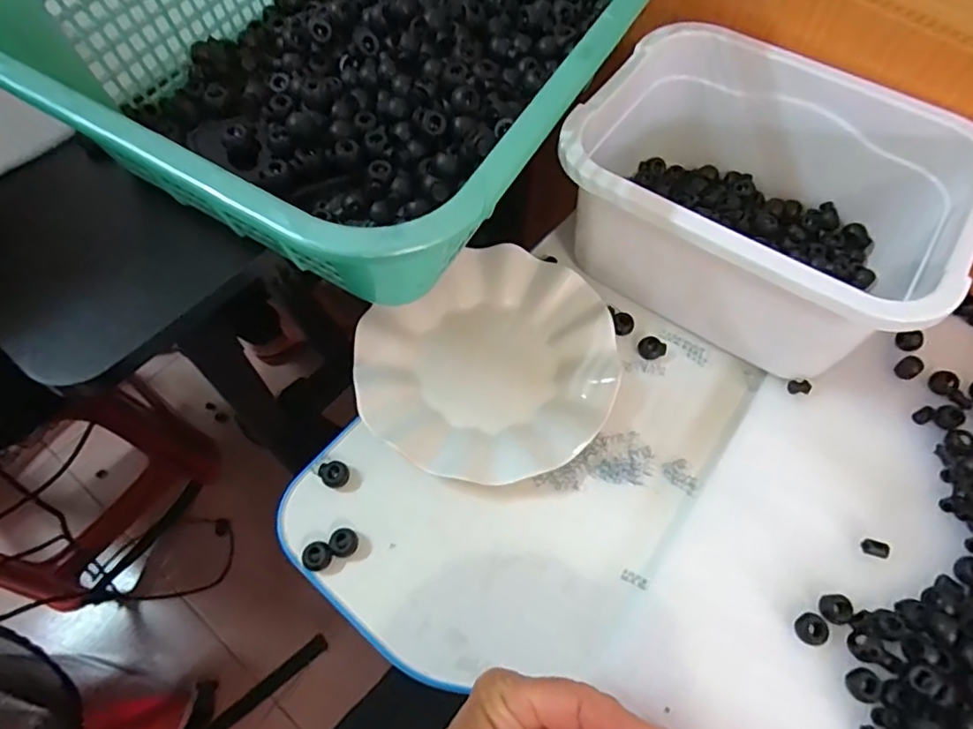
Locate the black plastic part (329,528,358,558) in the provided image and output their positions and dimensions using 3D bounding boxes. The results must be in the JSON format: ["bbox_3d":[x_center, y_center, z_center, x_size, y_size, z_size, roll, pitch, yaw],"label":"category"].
[{"bbox_3d":[-0.090,0.113,0.368,0.017,0.014,0.017,0,65,-1],"label":"black plastic part"}]

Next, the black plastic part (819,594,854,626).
[{"bbox_3d":[0.209,0.147,0.349,0.017,0.004,0.017,0,65,-1],"label":"black plastic part"}]

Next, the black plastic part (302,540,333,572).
[{"bbox_3d":[-0.106,0.120,0.365,0.016,0.013,0.018,37,70,15],"label":"black plastic part"}]

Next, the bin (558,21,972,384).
[{"bbox_3d":[0.187,-0.113,0.422,0.247,0.120,0.186,32,68,14],"label":"bin"}]

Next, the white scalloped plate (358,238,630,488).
[{"bbox_3d":[0.005,0.000,0.417,0.180,0.021,0.164,0,65,-1],"label":"white scalloped plate"}]

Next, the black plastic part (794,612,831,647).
[{"bbox_3d":[0.193,0.156,0.344,0.016,0.007,0.018,23,66,10],"label":"black plastic part"}]

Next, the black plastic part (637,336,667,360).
[{"bbox_3d":[0.124,-0.012,0.437,0.018,0.009,0.017,0,65,-1],"label":"black plastic part"}]

